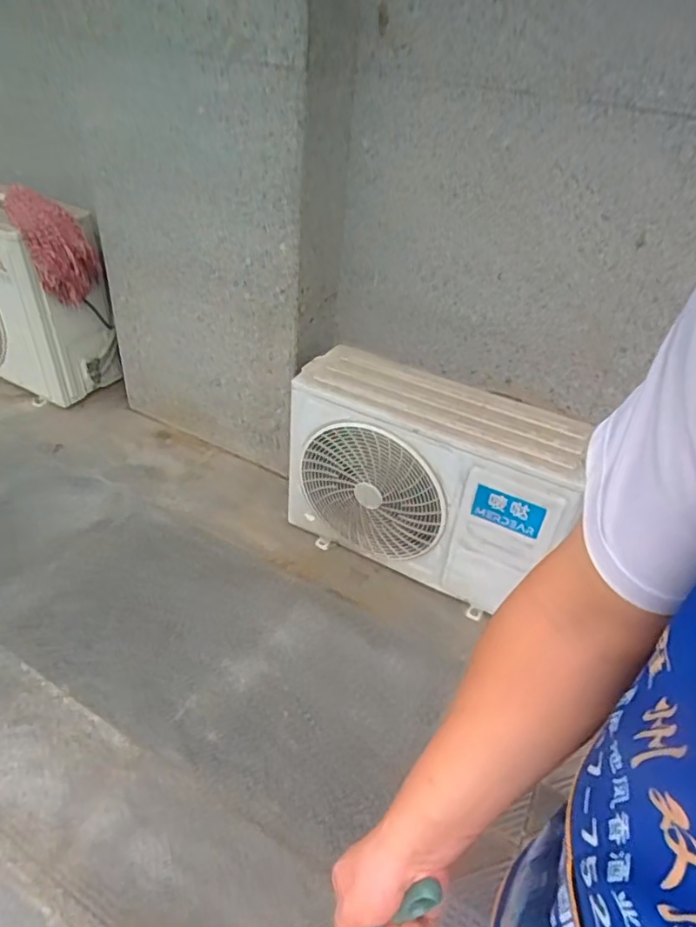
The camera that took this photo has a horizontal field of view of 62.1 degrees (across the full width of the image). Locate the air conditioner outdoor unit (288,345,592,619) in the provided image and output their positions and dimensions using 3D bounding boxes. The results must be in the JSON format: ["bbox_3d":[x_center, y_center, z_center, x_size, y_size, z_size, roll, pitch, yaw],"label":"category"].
[{"bbox_3d":[0.236,0.041,1.696,0.784,0.504,0.355,22,40,19],"label":"air conditioner outdoor unit"}]

